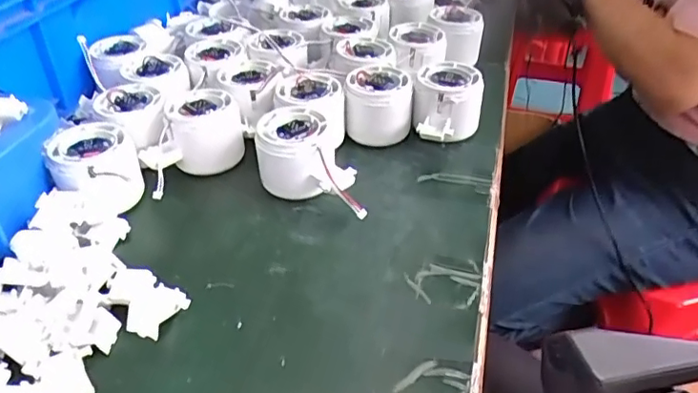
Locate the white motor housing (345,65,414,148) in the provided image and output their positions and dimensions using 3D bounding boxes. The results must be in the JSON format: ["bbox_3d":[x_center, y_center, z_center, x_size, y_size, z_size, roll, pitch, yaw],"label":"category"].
[{"bbox_3d":[0.024,-0.081,0.498,0.056,0.048,0.063,0,39,1],"label":"white motor housing"}]

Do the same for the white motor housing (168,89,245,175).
[{"bbox_3d":[-0.116,-0.055,0.463,0.054,0.046,0.053,-13,40,-15],"label":"white motor housing"}]

